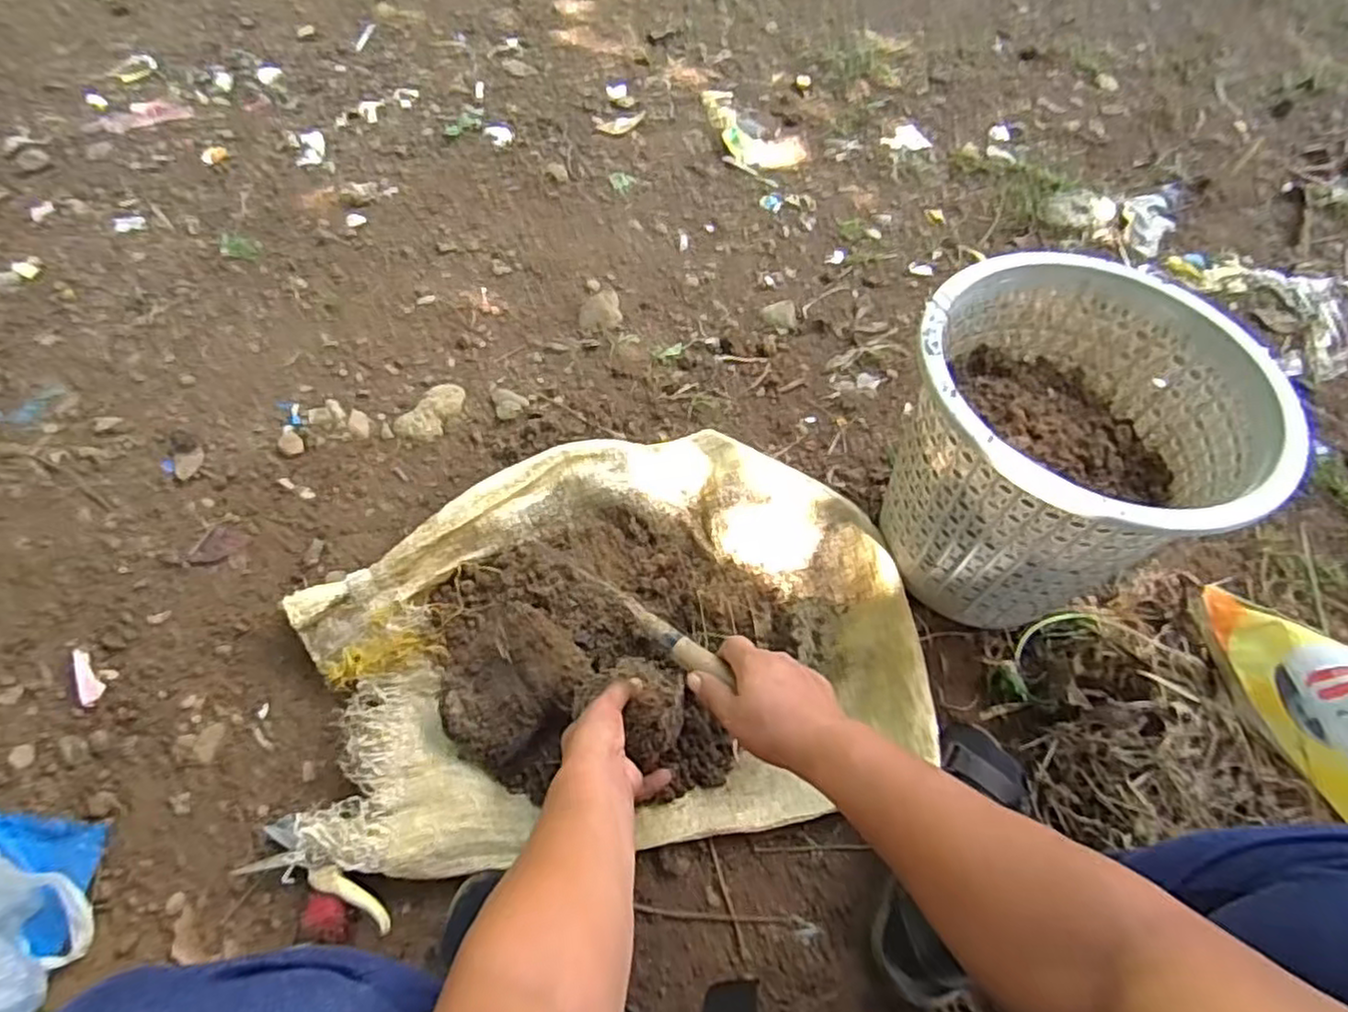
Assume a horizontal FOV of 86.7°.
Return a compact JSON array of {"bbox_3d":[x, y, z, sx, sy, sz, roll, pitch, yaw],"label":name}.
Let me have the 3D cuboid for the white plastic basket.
[{"bbox_3d":[0.351,-0.058,0.678,0.289,0.256,0.277,35,69,16],"label":"white plastic basket"}]

